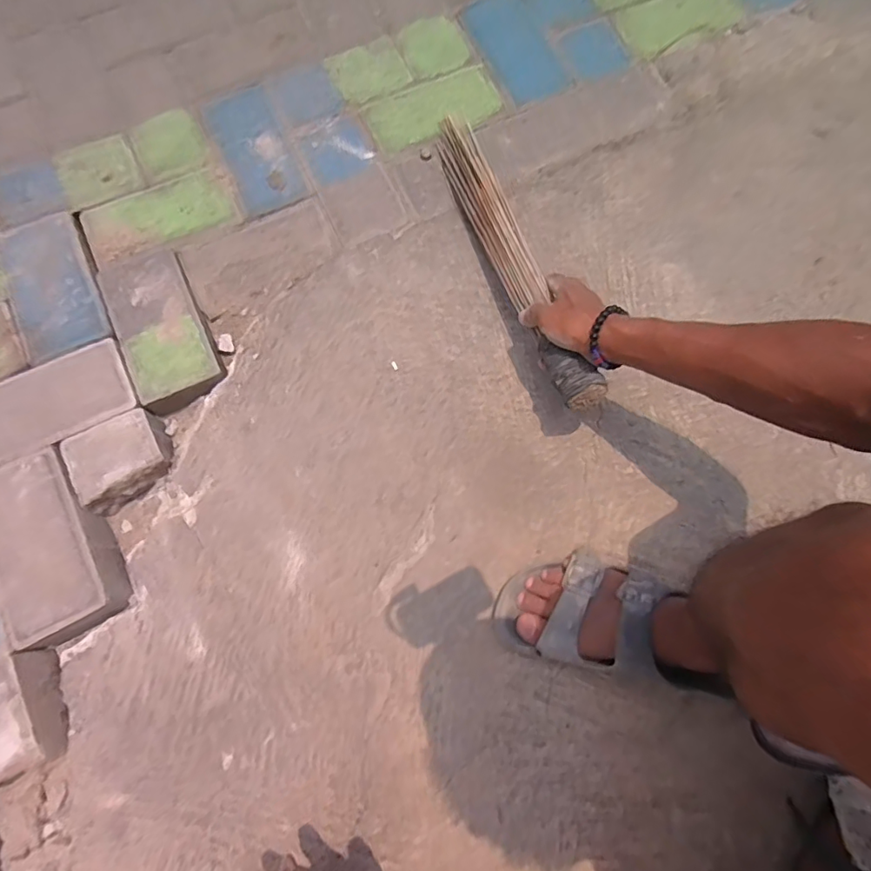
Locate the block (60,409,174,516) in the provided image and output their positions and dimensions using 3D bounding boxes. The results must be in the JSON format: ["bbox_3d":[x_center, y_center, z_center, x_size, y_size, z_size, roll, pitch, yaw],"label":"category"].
[{"bbox_3d":[-0.378,0.029,0.629,0.100,0.054,0.090,-28,77,-9],"label":"block"}]

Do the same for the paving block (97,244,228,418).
[{"bbox_3d":[-0.351,-0.136,0.677,0.104,0.056,0.212,-22,76,-8],"label":"paving block"}]

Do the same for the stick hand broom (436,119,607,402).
[{"bbox_3d":[0.084,-0.229,0.621,0.048,0.056,0.456,-17,65,-6],"label":"stick hand broom"}]

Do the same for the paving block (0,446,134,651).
[{"bbox_3d":[-0.441,0.127,0.592,0.109,0.054,0.209,-26,77,-9],"label":"paving block"}]

